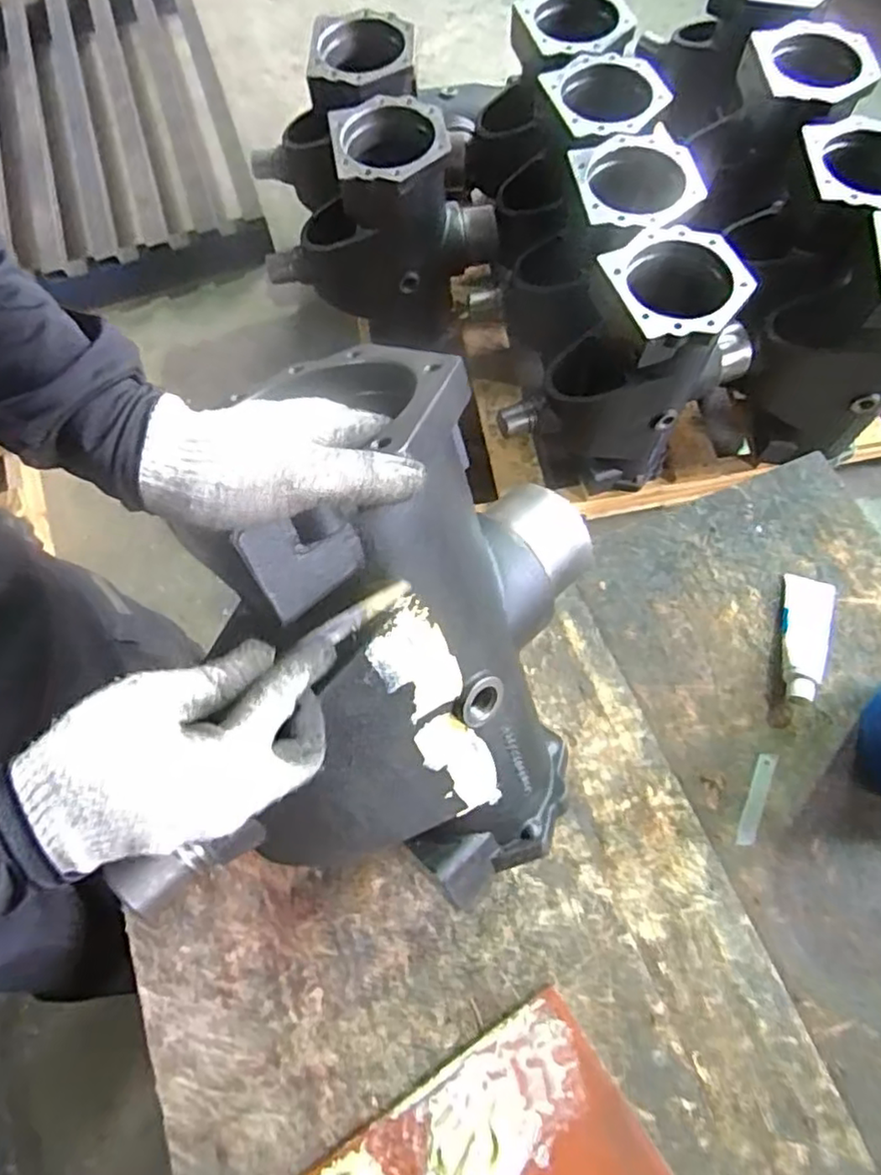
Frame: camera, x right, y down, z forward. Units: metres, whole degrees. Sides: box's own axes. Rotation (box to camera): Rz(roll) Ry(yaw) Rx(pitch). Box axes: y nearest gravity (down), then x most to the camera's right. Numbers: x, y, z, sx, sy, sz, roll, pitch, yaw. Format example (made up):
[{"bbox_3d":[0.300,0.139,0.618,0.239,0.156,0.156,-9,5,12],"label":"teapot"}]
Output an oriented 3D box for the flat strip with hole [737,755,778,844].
[{"bbox_3d":[0.335,0.224,0.684,0.023,0.004,0.100,27,74,-5],"label":"flat strip with hole"}]

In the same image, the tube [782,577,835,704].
[{"bbox_3d":[0.405,0.053,0.724,0.047,0.027,0.149,19,70,9],"label":"tube"}]

